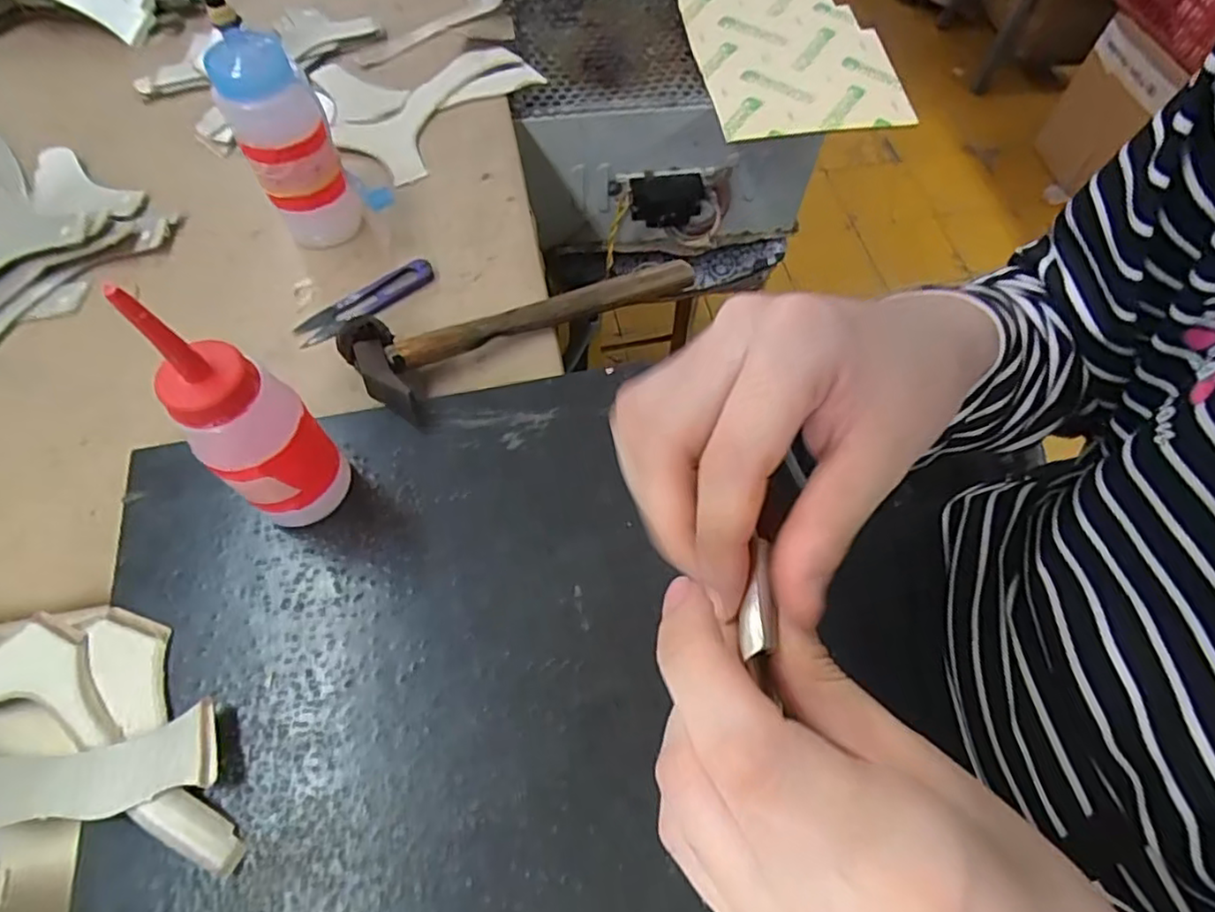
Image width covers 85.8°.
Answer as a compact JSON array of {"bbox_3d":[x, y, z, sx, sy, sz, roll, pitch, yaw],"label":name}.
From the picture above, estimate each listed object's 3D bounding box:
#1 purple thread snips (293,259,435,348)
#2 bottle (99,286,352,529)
[{"bbox_3d":[-0.169,-0.109,0.454,0.100,0.014,0.026,-33,67,-19],"label":"purple thread snips"},{"bbox_3d":[-0.160,-0.012,0.294,0.041,0.146,0.047,39,66,18],"label":"bottle"}]

